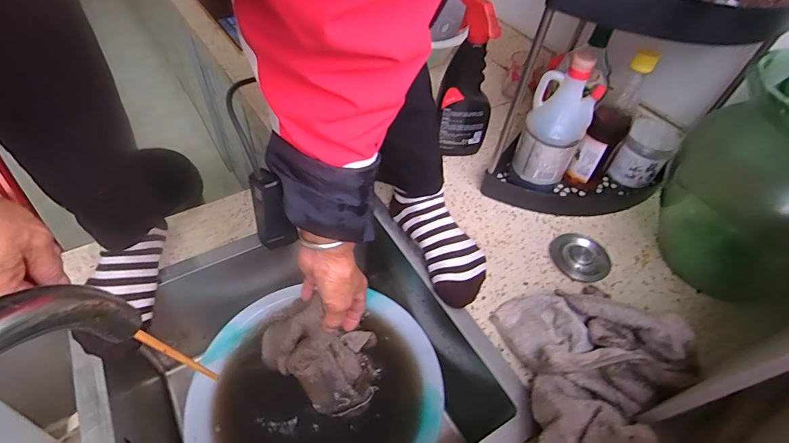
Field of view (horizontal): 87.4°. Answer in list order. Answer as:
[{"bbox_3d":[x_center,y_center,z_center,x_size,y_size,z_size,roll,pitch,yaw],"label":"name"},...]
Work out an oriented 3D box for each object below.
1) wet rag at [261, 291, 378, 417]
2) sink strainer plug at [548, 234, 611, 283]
[{"bbox_3d":[-0.111,0.164,0.551,0.158,0.149,0.120,7,49,4],"label":"wet rag"},{"bbox_3d":[0.265,0.050,0.589,0.071,0.019,0.082,-34,58,-27],"label":"sink strainer plug"}]

